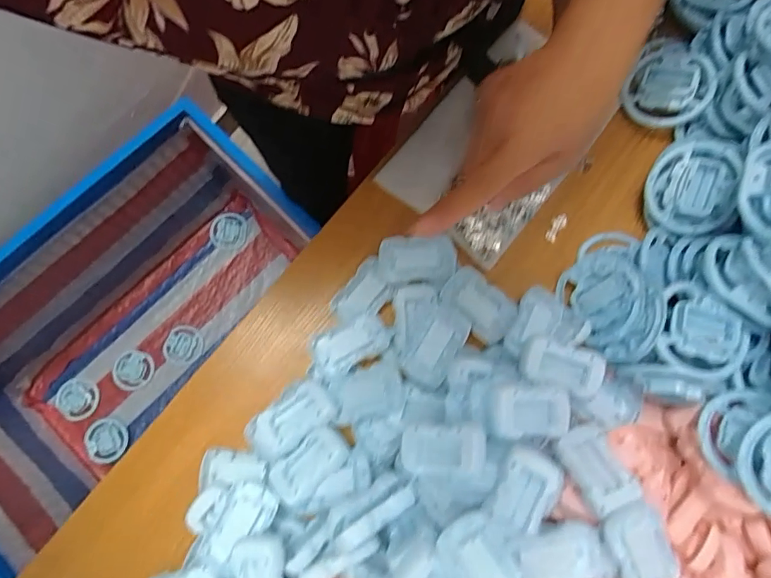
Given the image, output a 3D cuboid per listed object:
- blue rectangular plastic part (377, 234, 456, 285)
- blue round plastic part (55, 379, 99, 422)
[{"bbox_3d":[0.037,-0.034,0.574,0.091,0.010,0.057,-4,80,-2],"label":"blue rectangular plastic part"},{"bbox_3d":[-0.805,0.289,1.254,0.103,0.014,0.102,0,80,-1],"label":"blue round plastic part"}]

